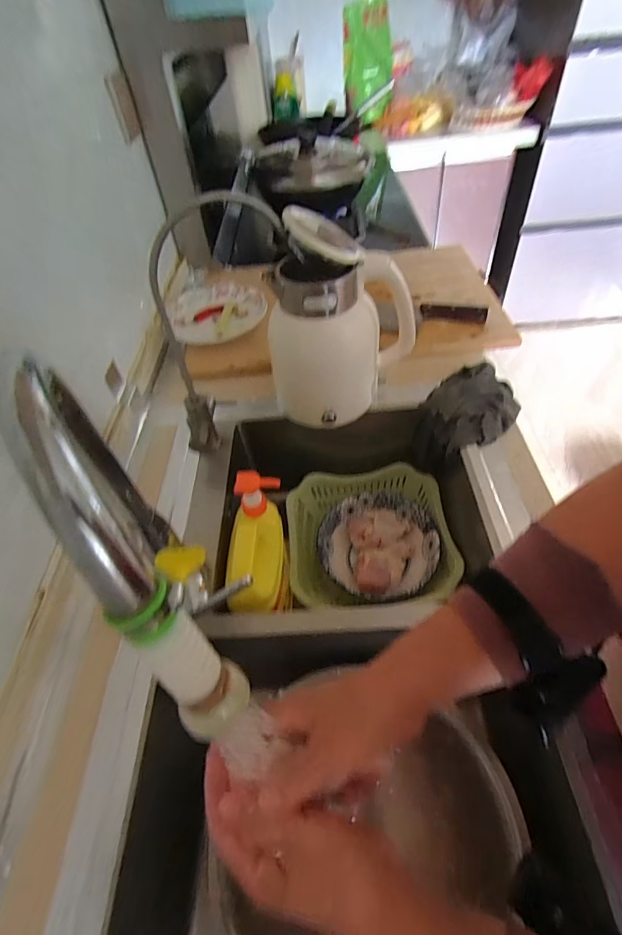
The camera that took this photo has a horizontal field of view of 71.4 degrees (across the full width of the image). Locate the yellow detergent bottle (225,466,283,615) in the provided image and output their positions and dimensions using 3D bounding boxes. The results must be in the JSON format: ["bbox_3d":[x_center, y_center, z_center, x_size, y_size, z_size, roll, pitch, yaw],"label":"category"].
[{"bbox_3d":[-0.070,0.092,0.546,0.065,0.073,0.167,-3,75,4],"label":"yellow detergent bottle"}]

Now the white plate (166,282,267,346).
[{"bbox_3d":[-0.186,-0.309,0.854,0.192,0.022,0.209,-3,49,3],"label":"white plate"}]

